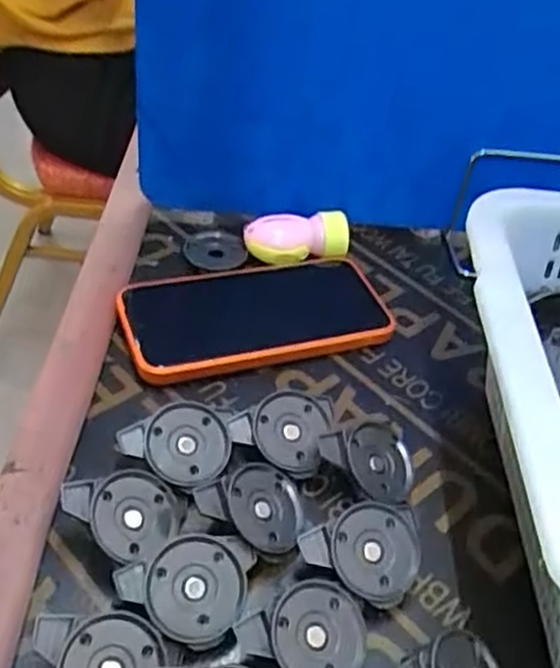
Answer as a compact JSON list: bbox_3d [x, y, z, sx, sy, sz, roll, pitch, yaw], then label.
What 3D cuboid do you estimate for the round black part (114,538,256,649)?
[{"bbox_3d":[-0.038,0.111,0.317,0.057,0.015,0.044,-11,69,-16],"label":"round black part"}]

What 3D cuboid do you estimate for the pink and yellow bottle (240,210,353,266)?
[{"bbox_3d":[0.014,-0.066,0.509,0.072,0.027,0.025,-8,45,-17],"label":"pink and yellow bottle"}]

